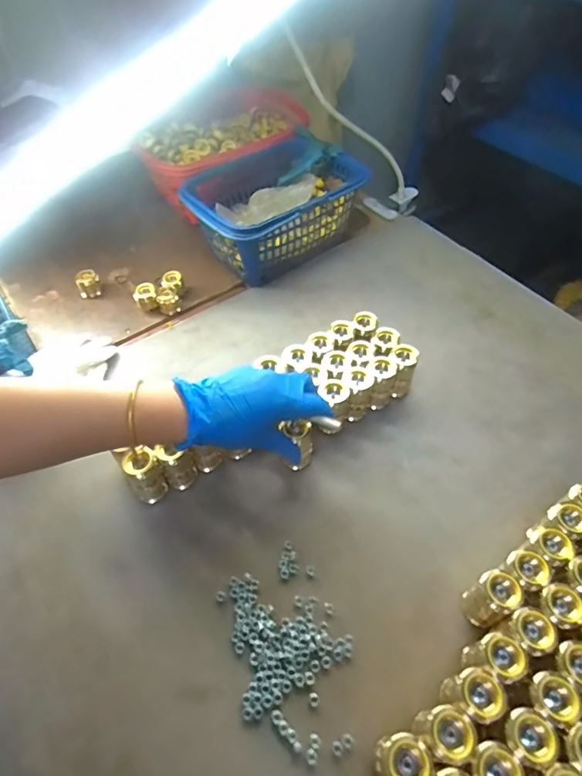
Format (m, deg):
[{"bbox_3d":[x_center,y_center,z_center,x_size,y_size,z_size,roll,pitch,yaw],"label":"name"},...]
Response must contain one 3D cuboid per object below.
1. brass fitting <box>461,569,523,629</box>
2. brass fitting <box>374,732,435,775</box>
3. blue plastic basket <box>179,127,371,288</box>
[{"bbox_3d":[0.169,0.179,0.385,0.029,0.060,0.031,-2,52,2],"label":"brass fitting"},{"bbox_3d":[0.077,0.261,0.317,0.033,0.065,0.030,-2,52,2],"label":"brass fitting"},{"bbox_3d":[-0.020,-0.273,0.708,0.266,0.123,0.188,-26,55,-16],"label":"blue plastic basket"}]

